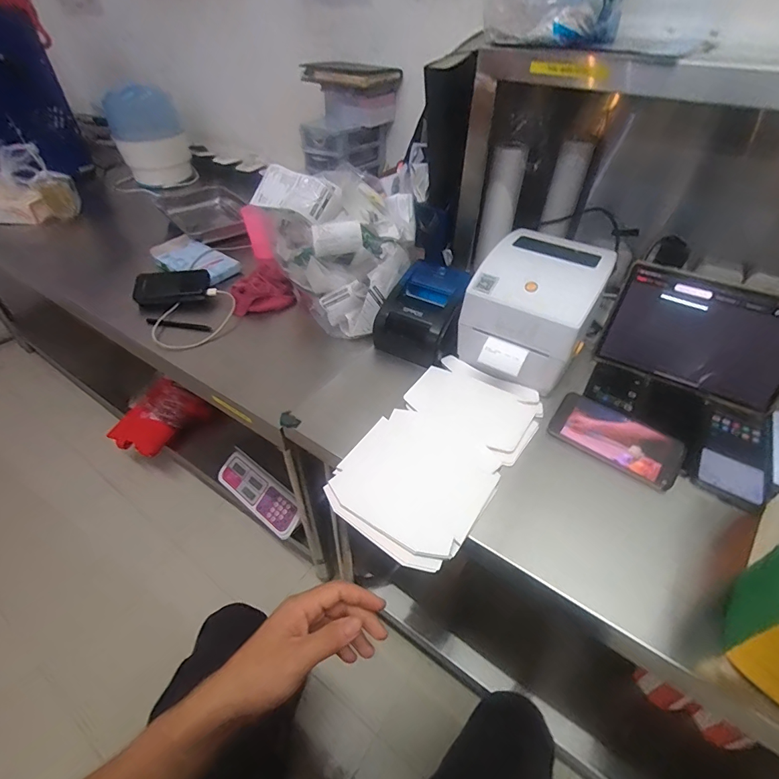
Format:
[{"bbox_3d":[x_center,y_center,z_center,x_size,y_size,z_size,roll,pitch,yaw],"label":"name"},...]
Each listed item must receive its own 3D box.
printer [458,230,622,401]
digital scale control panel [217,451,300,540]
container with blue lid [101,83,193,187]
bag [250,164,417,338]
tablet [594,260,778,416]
[{"bbox_3d":[0.225,-0.127,0.637,0.174,0.146,0.211,24,48,22],"label":"printer"},{"bbox_3d":[-0.375,0.300,1.173,0.316,0.028,0.107,29,77,25],"label":"digital scale control panel"},{"bbox_3d":[-0.815,-0.863,1.376,0.221,0.255,0.232,-20,48,-21],"label":"container with blue lid"},{"bbox_3d":[-0.087,-0.264,0.770,0.252,0.242,0.177,28,50,25],"label":"bag"},{"bbox_3d":[0.475,-0.082,0.621,0.247,0.162,0.015,25,24,24],"label":"tablet"}]

